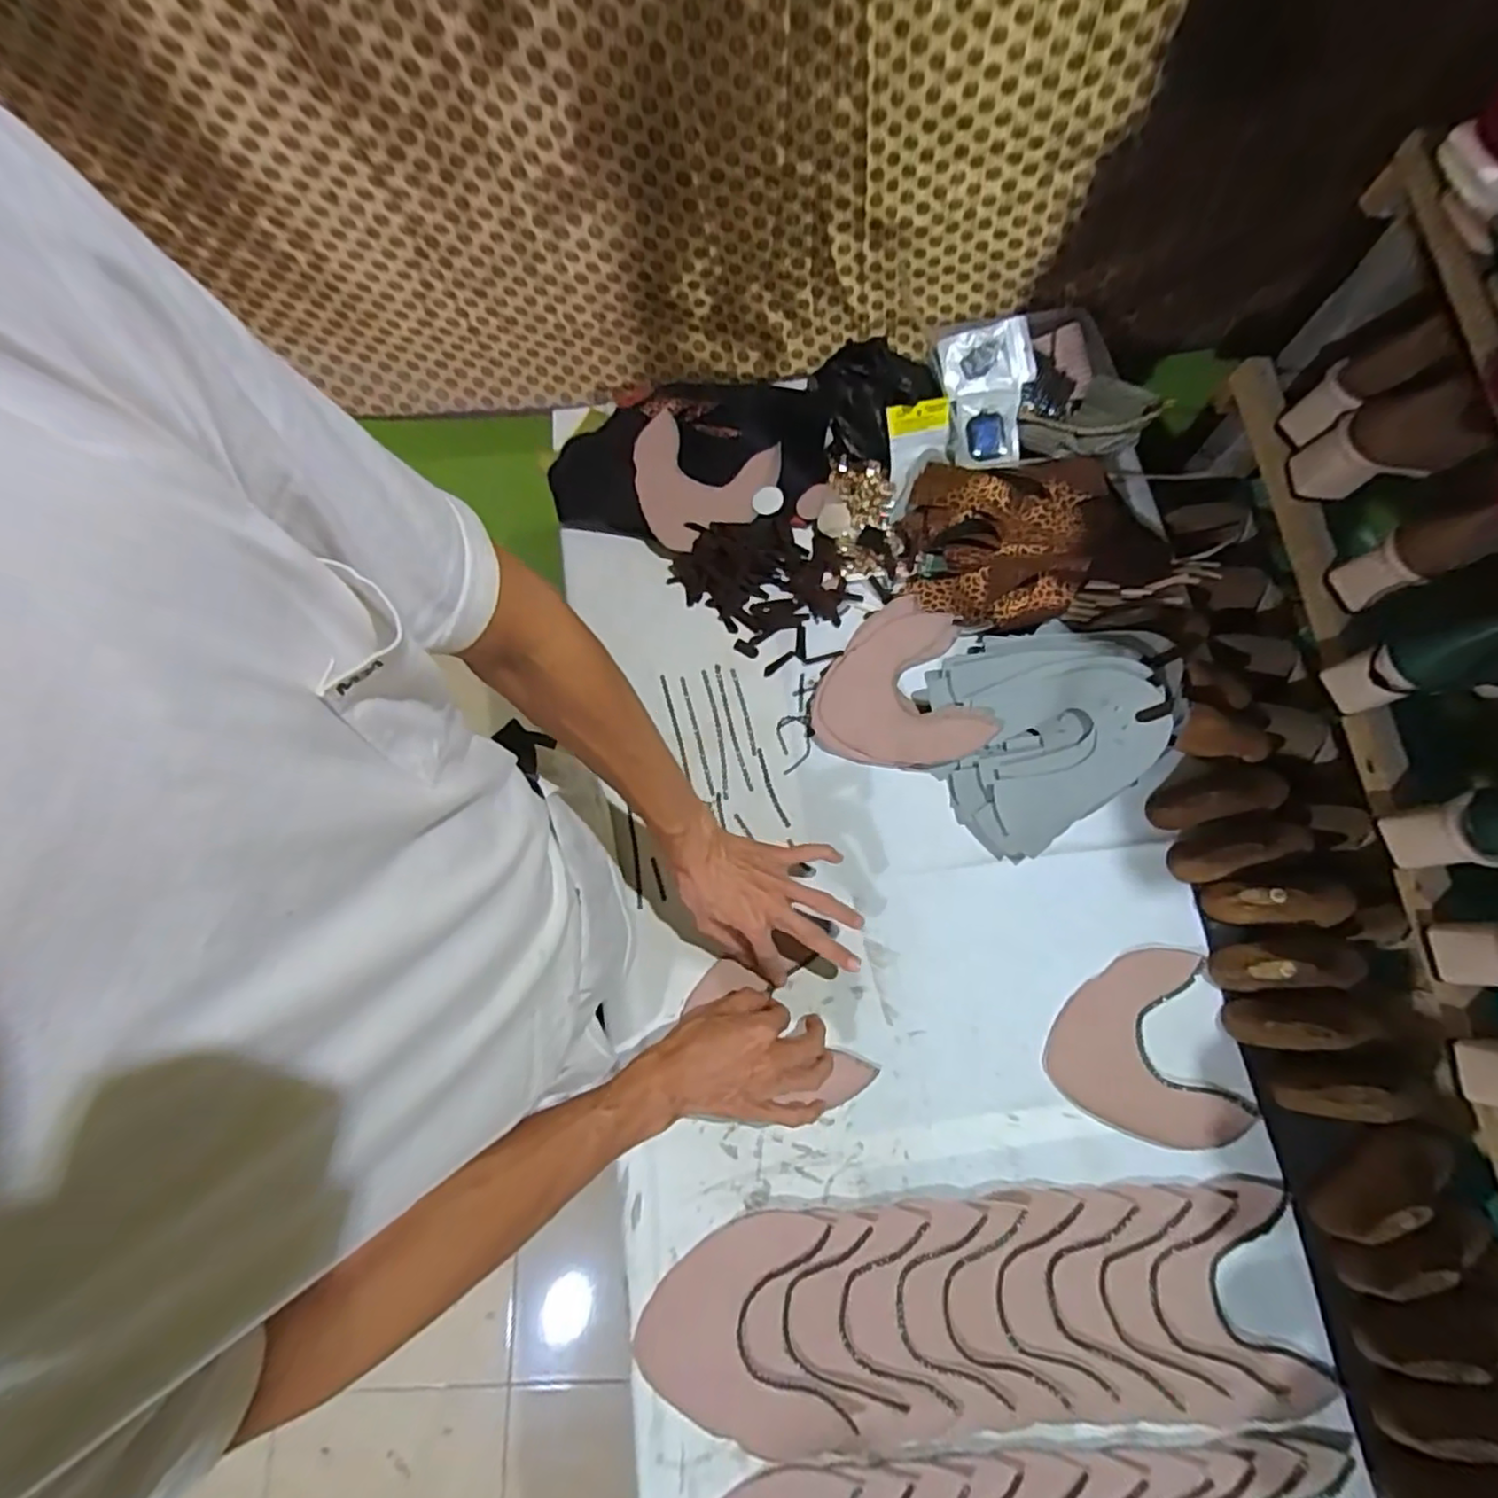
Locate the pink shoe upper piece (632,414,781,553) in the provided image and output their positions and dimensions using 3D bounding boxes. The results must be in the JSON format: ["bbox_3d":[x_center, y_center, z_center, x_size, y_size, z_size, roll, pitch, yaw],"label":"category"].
[{"bbox_3d":[-0.063,-0.299,0.757,0.154,0.020,0.149,24,75,8],"label":"pink shoe upper piece"}]

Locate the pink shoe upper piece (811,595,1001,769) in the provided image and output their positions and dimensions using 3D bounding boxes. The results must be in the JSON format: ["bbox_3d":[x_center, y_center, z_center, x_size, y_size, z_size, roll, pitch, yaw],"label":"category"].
[{"bbox_3d":[0.149,-0.066,0.703,0.167,0.034,0.178,-12,73,-3],"label":"pink shoe upper piece"}]

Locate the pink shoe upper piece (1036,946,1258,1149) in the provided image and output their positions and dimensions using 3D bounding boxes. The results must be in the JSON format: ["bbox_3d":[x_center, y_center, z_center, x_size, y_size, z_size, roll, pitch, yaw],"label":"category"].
[{"bbox_3d":[0.356,0.279,0.611,0.159,0.005,0.162,-12,73,-3],"label":"pink shoe upper piece"}]

